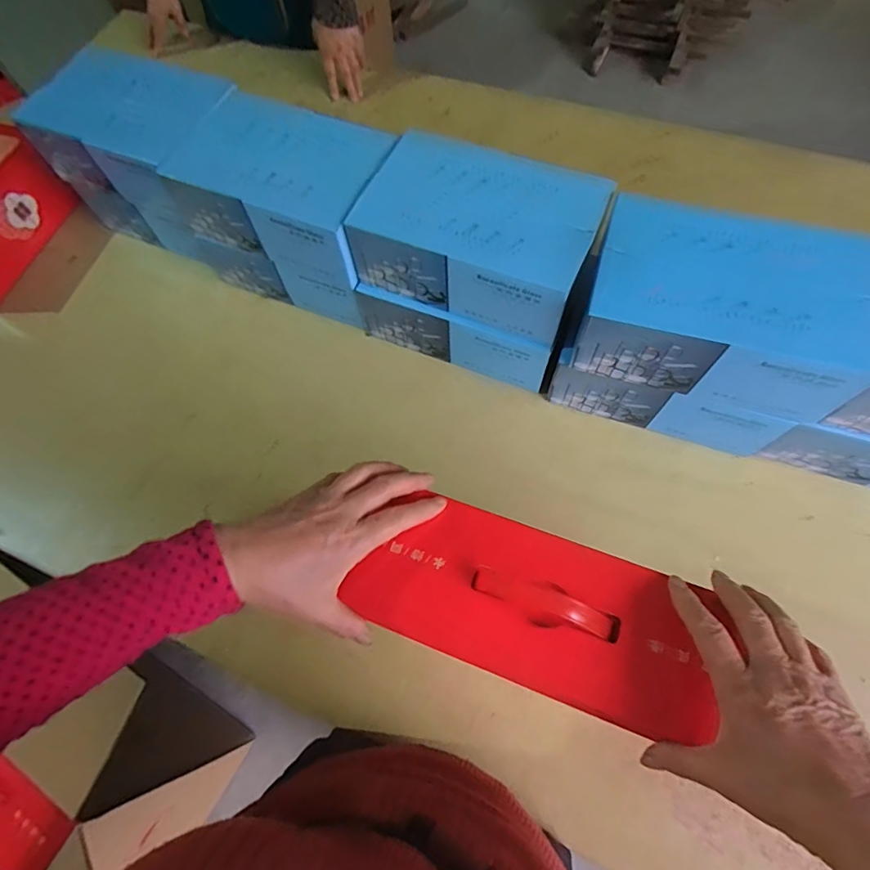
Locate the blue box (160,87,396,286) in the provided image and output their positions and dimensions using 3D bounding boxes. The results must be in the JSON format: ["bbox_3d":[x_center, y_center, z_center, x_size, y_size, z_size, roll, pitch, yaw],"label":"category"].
[{"bbox_3d":[-0.223,-0.379,0.734,0.308,0.119,0.219,21,69,11],"label":"blue box"}]

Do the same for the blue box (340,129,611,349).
[{"bbox_3d":[0.061,-0.273,0.661,0.303,0.114,0.203,23,69,12],"label":"blue box"}]

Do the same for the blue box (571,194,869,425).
[{"bbox_3d":[0.346,-0.162,0.595,0.299,0.114,0.200,15,68,9],"label":"blue box"}]

